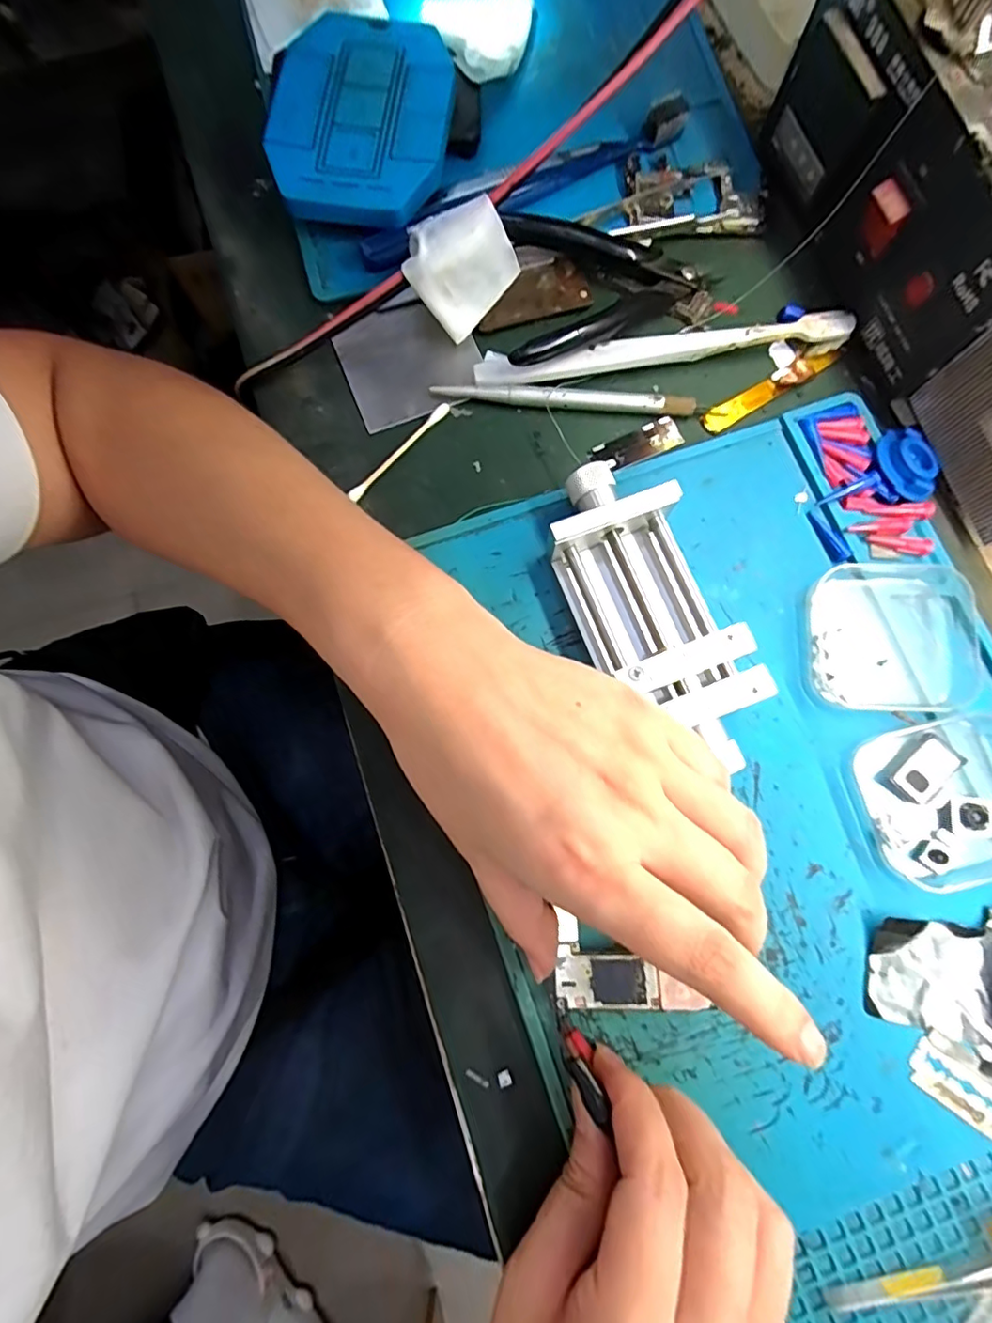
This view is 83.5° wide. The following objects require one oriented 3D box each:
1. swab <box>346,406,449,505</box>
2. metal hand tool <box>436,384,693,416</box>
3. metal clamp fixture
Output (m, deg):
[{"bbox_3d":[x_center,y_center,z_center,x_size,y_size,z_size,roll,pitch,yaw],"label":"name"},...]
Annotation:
[{"bbox_3d":[-0.046,-0.101,0.267,0.004,0.004,0.066,41,82,8],"label":"swab"},{"bbox_3d":[0.033,-0.128,0.270,0.124,0.008,0.008,4,79,1],"label":"metal hand tool"},{"bbox_3d":[0.065,-0.021,0.236,0.060,0.031,0.130,-16,79,-3],"label":"metal clamp fixture"}]

